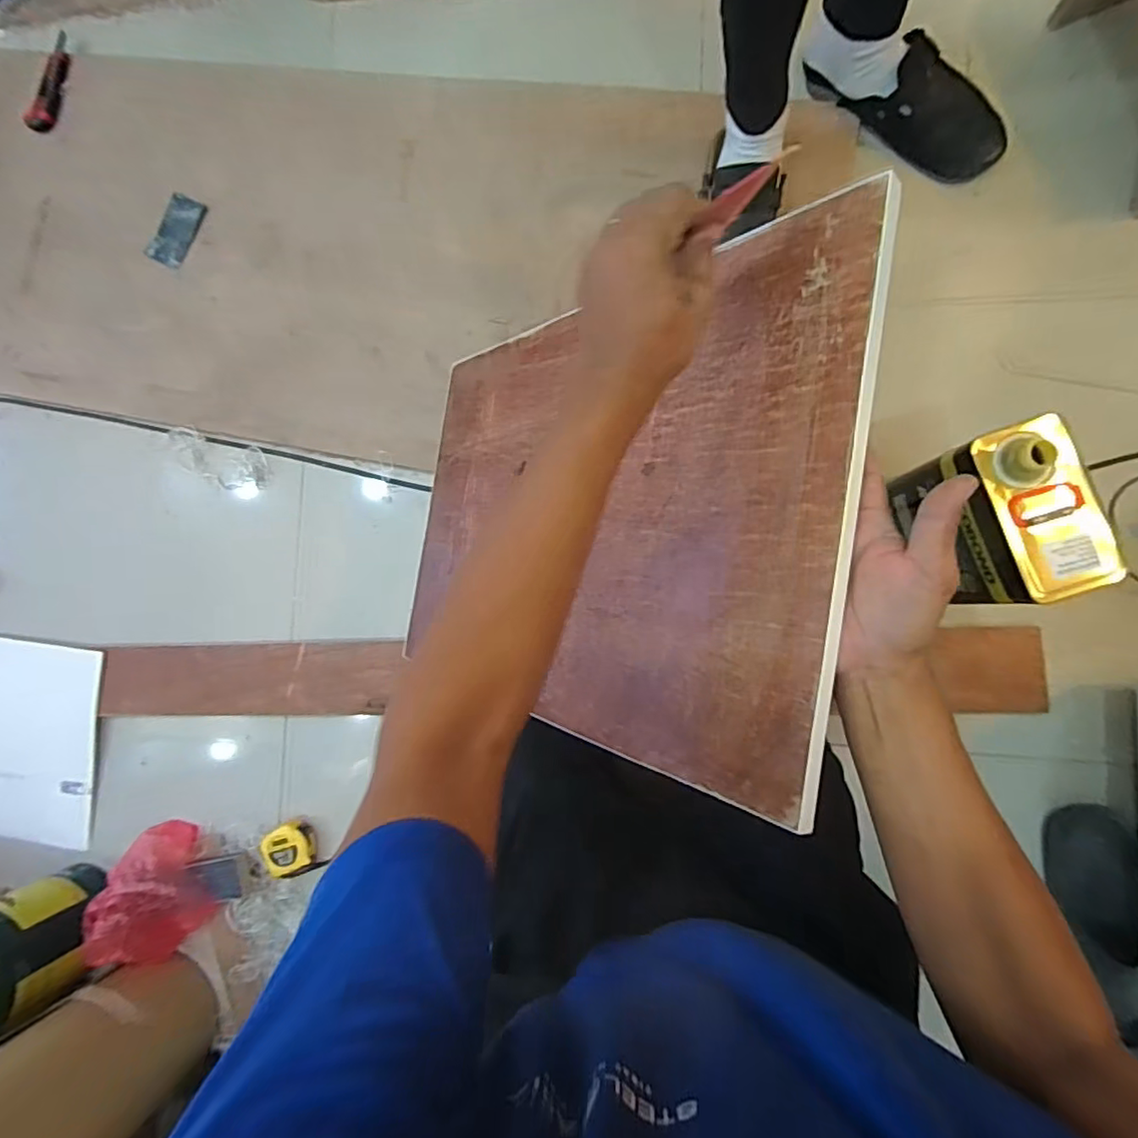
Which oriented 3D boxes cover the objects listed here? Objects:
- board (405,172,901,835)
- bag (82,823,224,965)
[{"bbox_3d":[-0.007,-0.066,0.611,0.603,0.011,0.422,7,87,51],"label":"board"},{"bbox_3d":[-0.615,0.481,0.852,0.136,0.108,0.178,-26,84,6],"label":"bag"}]

